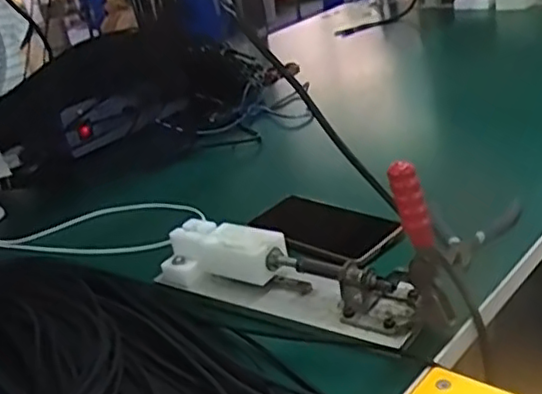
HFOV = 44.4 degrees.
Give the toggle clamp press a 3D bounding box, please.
[{"bbox_3d":[0.016,0.030,0.544,0.288,0.144,0.059,8,30,36],"label":"toggle clamp press"}]

